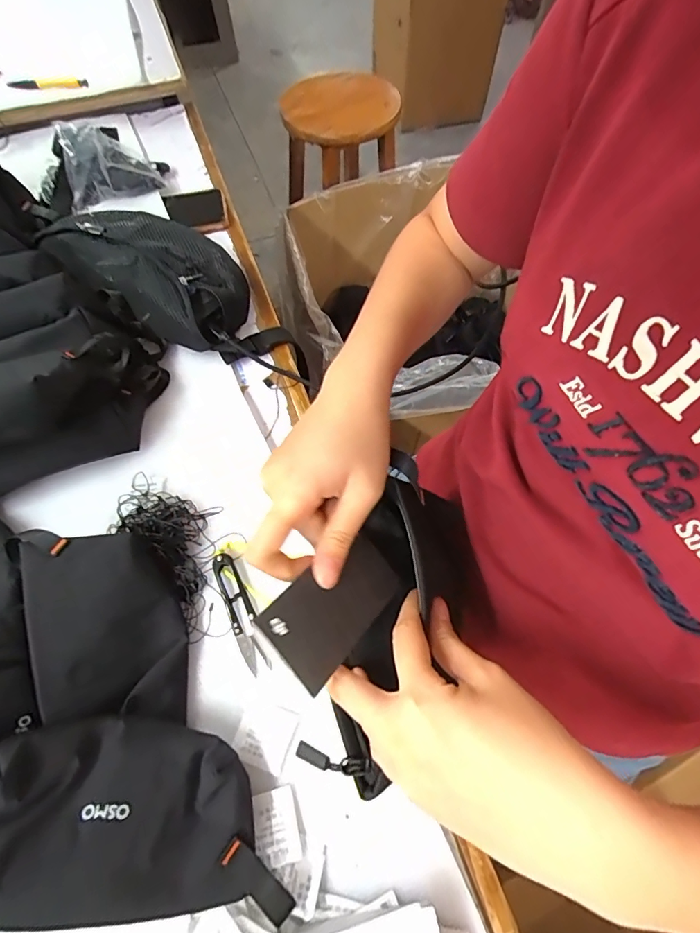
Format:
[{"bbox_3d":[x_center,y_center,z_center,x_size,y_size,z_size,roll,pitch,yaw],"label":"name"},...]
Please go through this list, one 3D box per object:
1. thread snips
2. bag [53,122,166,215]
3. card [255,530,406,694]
[{"bbox_3d":[-0.092,0.120,0.370,0.021,0.008,0.102,-24,65,-11],"label":"thread snips"},{"bbox_3d":[-0.311,-0.394,0.574,0.124,0.069,0.069,-21,64,-10],"label":"bag"},{"bbox_3d":[-0.006,0.076,0.249,0.089,0.007,0.048,-36,92,-40],"label":"card"}]

